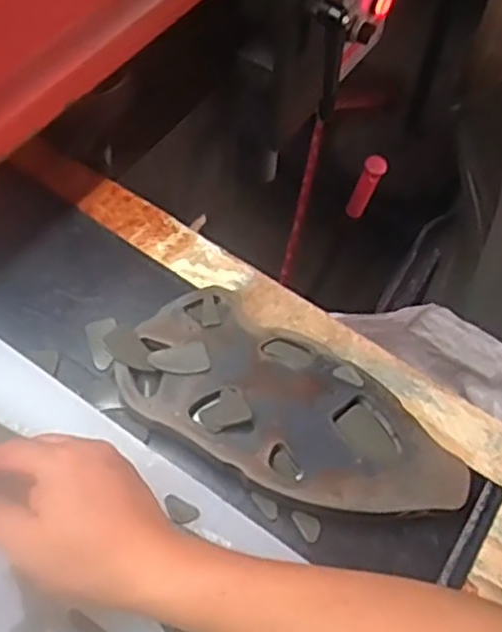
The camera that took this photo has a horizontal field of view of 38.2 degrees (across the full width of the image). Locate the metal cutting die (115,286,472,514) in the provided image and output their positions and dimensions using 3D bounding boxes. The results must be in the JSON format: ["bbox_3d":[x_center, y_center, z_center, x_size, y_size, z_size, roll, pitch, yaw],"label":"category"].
[{"bbox_3d":[0.026,0.068,0.491,0.233,0.025,0.108,30,60,16],"label":"metal cutting die"}]

